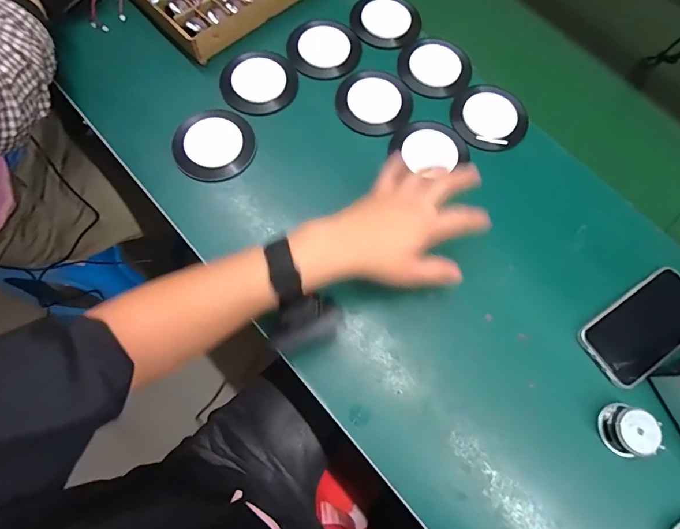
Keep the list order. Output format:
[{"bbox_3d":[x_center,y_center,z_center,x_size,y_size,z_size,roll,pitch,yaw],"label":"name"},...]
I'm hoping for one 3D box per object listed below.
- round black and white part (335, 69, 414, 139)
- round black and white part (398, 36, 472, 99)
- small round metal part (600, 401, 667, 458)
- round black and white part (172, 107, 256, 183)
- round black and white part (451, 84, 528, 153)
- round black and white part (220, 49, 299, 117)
[{"bbox_3d":[0.044,-0.217,0.511,0.095,0.012,0.100,1,71,-2],"label":"round black and white part"},{"bbox_3d":[0.129,-0.269,0.532,0.097,0.014,0.089,1,71,-2],"label":"round black and white part"},{"bbox_3d":[0.286,0.164,0.385,0.042,0.029,0.047,8,71,0],"label":"small round metal part"},{"bbox_3d":[-0.156,-0.149,0.484,0.095,0.015,0.092,1,71,-2],"label":"round black and white part"},{"bbox_3d":[0.196,-0.192,0.506,0.096,0.014,0.086,18,72,3],"label":"round black and white part"},{"bbox_3d":[-0.106,-0.239,0.510,0.093,0.016,0.093,1,80,-7],"label":"round black and white part"}]

